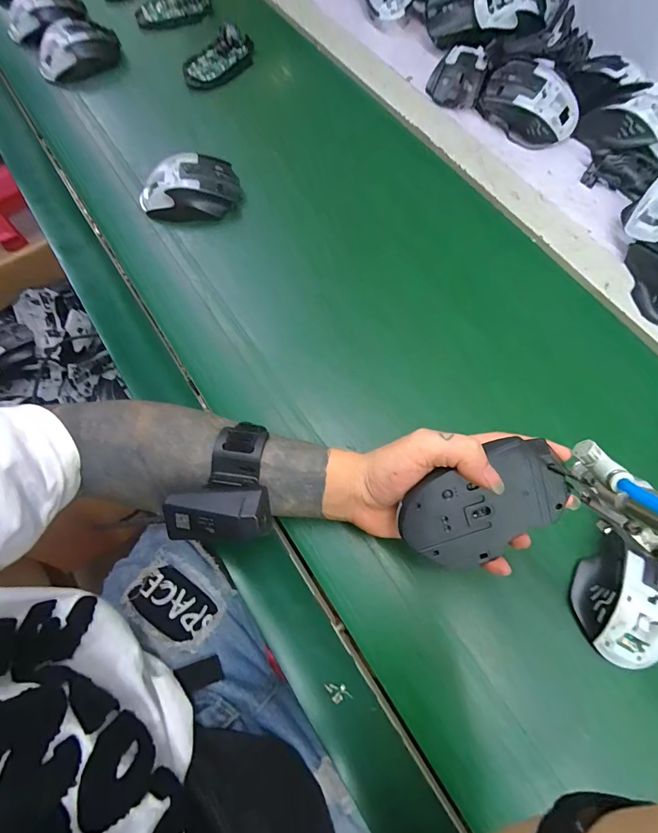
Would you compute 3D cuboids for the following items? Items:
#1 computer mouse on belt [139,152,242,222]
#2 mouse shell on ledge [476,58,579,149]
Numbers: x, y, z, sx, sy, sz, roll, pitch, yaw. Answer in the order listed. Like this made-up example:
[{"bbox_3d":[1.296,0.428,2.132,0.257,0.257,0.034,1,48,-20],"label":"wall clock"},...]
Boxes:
[{"bbox_3d":[-0.165,-0.266,0.455,0.112,0.051,0.063,-25,72,-7],"label":"computer mouse on belt"},{"bbox_3d":[0.245,-0.384,0.467,0.120,0.053,0.062,37,76,13],"label":"mouse shell on ledge"}]

